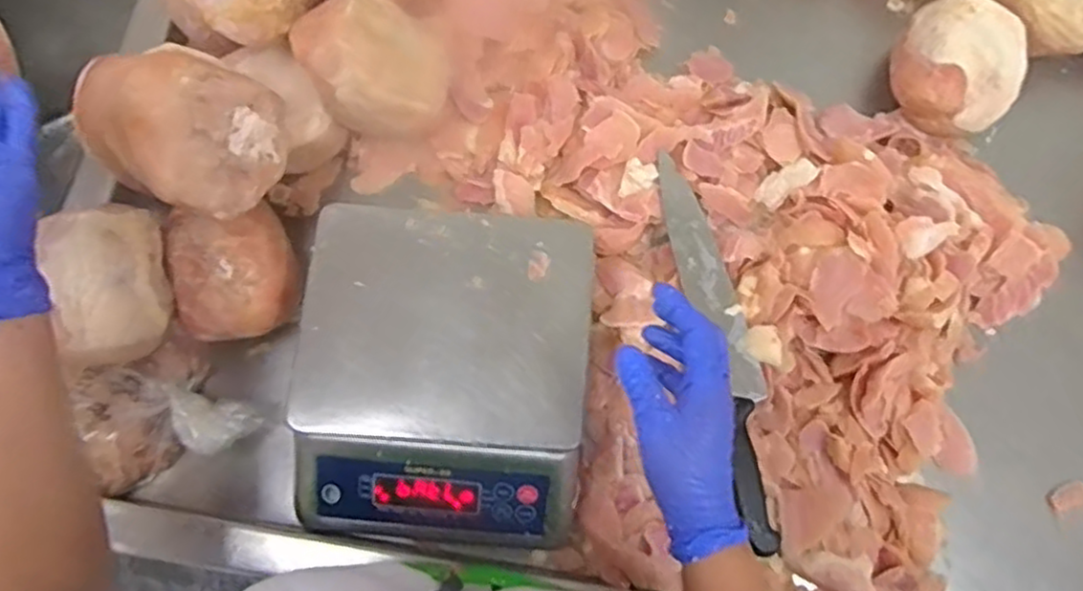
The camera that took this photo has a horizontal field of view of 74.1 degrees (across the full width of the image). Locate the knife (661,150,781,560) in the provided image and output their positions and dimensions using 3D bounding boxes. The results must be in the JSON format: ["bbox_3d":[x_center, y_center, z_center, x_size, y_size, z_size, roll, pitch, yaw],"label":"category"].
[{"bbox_3d":[0.165,0.043,0.653,0.053,0.019,0.362,-11,76,-4],"label":"knife"}]

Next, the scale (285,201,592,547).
[{"bbox_3d":[-0.077,0.068,0.595,0.219,0.106,0.252,5,76,0],"label":"scale"}]

